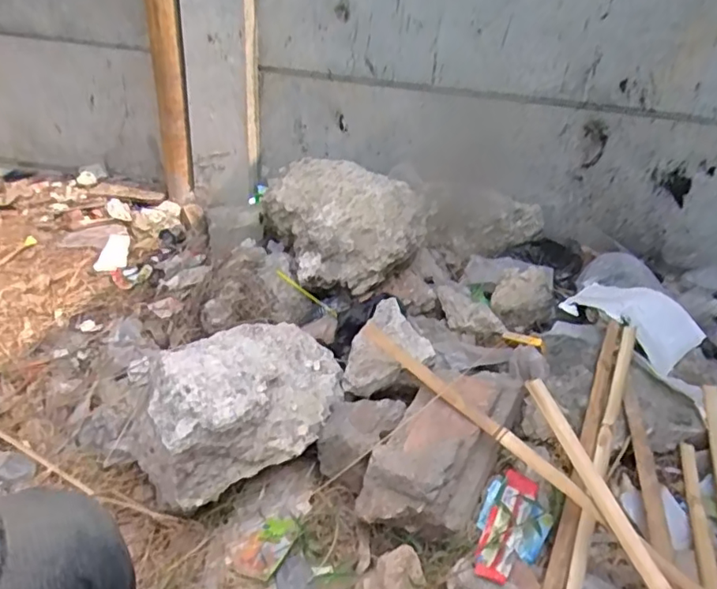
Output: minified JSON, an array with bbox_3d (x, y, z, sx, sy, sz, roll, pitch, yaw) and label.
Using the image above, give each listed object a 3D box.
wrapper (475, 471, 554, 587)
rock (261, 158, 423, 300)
[{"bbox_3d":[0.234,0.364,0.893,0.107,0.025,0.202,22,38,26],"label":"wrapper"},{"bbox_3d":[-0.044,-0.189,1.345,0.294,0.178,0.396,-12,36,-22],"label":"rock"}]

